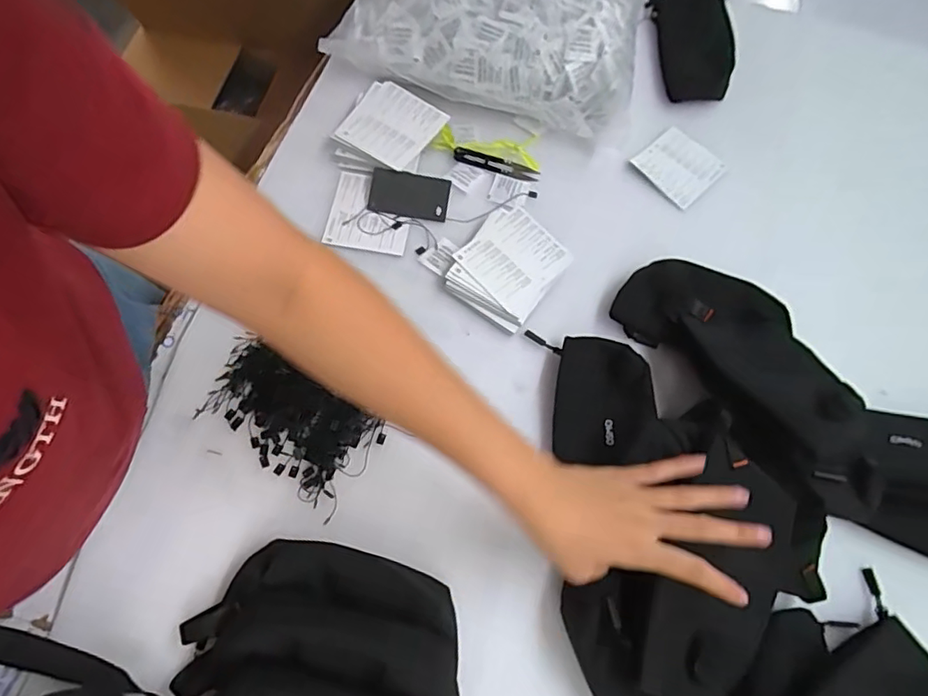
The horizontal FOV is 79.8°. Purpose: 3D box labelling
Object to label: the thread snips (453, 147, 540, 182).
[{"bbox_3d":[0.038,-0.221,0.661,0.101,0.009,0.023,18,66,4],"label":"thread snips"}]

